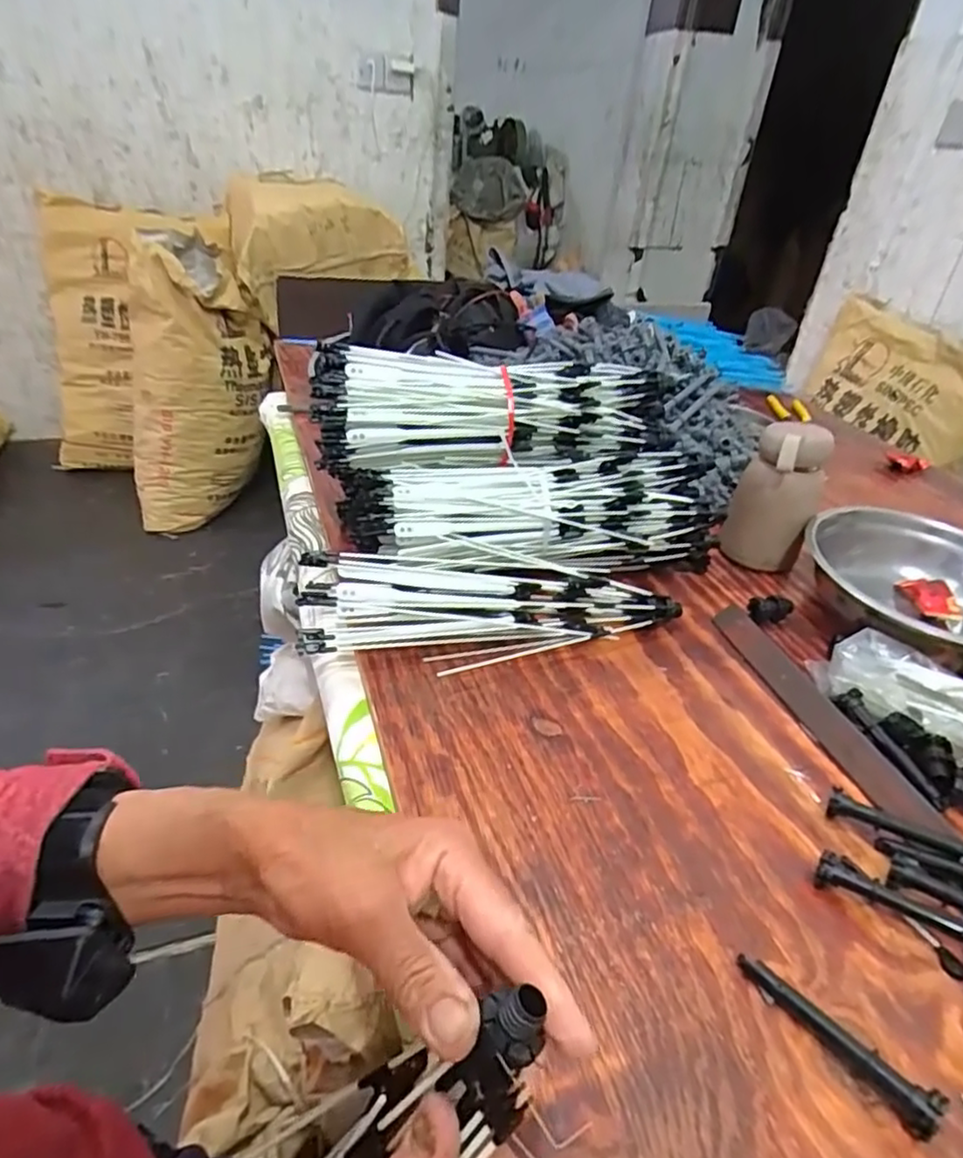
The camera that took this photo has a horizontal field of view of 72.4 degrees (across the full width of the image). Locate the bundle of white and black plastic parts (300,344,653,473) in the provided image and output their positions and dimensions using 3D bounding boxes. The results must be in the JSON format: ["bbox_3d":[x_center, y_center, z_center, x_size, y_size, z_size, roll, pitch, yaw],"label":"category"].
[{"bbox_3d":[0.007,-0.156,0.600,0.310,0.081,0.095,-2,35,-12],"label":"bundle of white and black plastic parts"}]

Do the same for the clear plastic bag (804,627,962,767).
[{"bbox_3d":[0.318,0.087,0.496,0.063,0.042,0.126,-22,43,-34],"label":"clear plastic bag"}]

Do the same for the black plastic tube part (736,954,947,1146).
[{"bbox_3d":[0.166,0.215,0.312,0.014,0.018,0.092,-22,43,-35],"label":"black plastic tube part"}]

